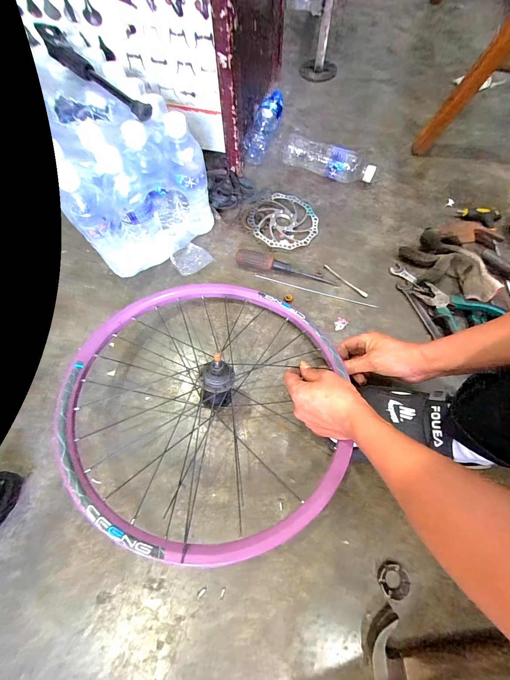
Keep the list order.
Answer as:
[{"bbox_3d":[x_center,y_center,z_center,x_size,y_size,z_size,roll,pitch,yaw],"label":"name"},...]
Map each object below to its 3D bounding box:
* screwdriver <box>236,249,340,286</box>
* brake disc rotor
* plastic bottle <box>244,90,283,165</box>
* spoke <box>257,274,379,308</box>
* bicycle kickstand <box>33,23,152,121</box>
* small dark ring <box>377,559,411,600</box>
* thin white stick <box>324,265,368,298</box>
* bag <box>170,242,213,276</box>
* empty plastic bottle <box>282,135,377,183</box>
[{"bbox_3d":[0.066,-0.146,0.566,0.205,0.033,0.026,11,69,4],"label":"screwdriver"},{"bbox_3d":[0.063,-0.264,0.622,0.150,0.009,0.152,10,67,-1],"label":"brake disc rotor"},{"bbox_3d":[0.024,-0.536,0.713,0.057,0.058,0.213,18,69,7],"label":"plastic bottle"},{"bbox_3d":[0.119,-0.097,0.567,0.248,0.004,0.010,17,69,7],"label":"spoke"},{"bbox_3d":[-0.263,-0.427,0.452,0.031,0.039,0.276,-43,74,-15],"label":"bicycle kickstand"},{"bbox_3d":[0.191,0.328,0.388,0.042,0.008,0.040,0,68,0],"label":"small dark ring"},{"bbox_3d":[0.183,-0.120,0.570,0.009,0.004,0.106,-43,74,-15],"label":"thin white stick"},{"bbox_3d":[-0.130,-0.165,0.581,0.070,0.020,0.074,-36,73,-13],"label":"bag"},{"bbox_3d":[0.171,-0.421,0.666,0.219,0.060,0.053,24,70,9],"label":"empty plastic bottle"}]

